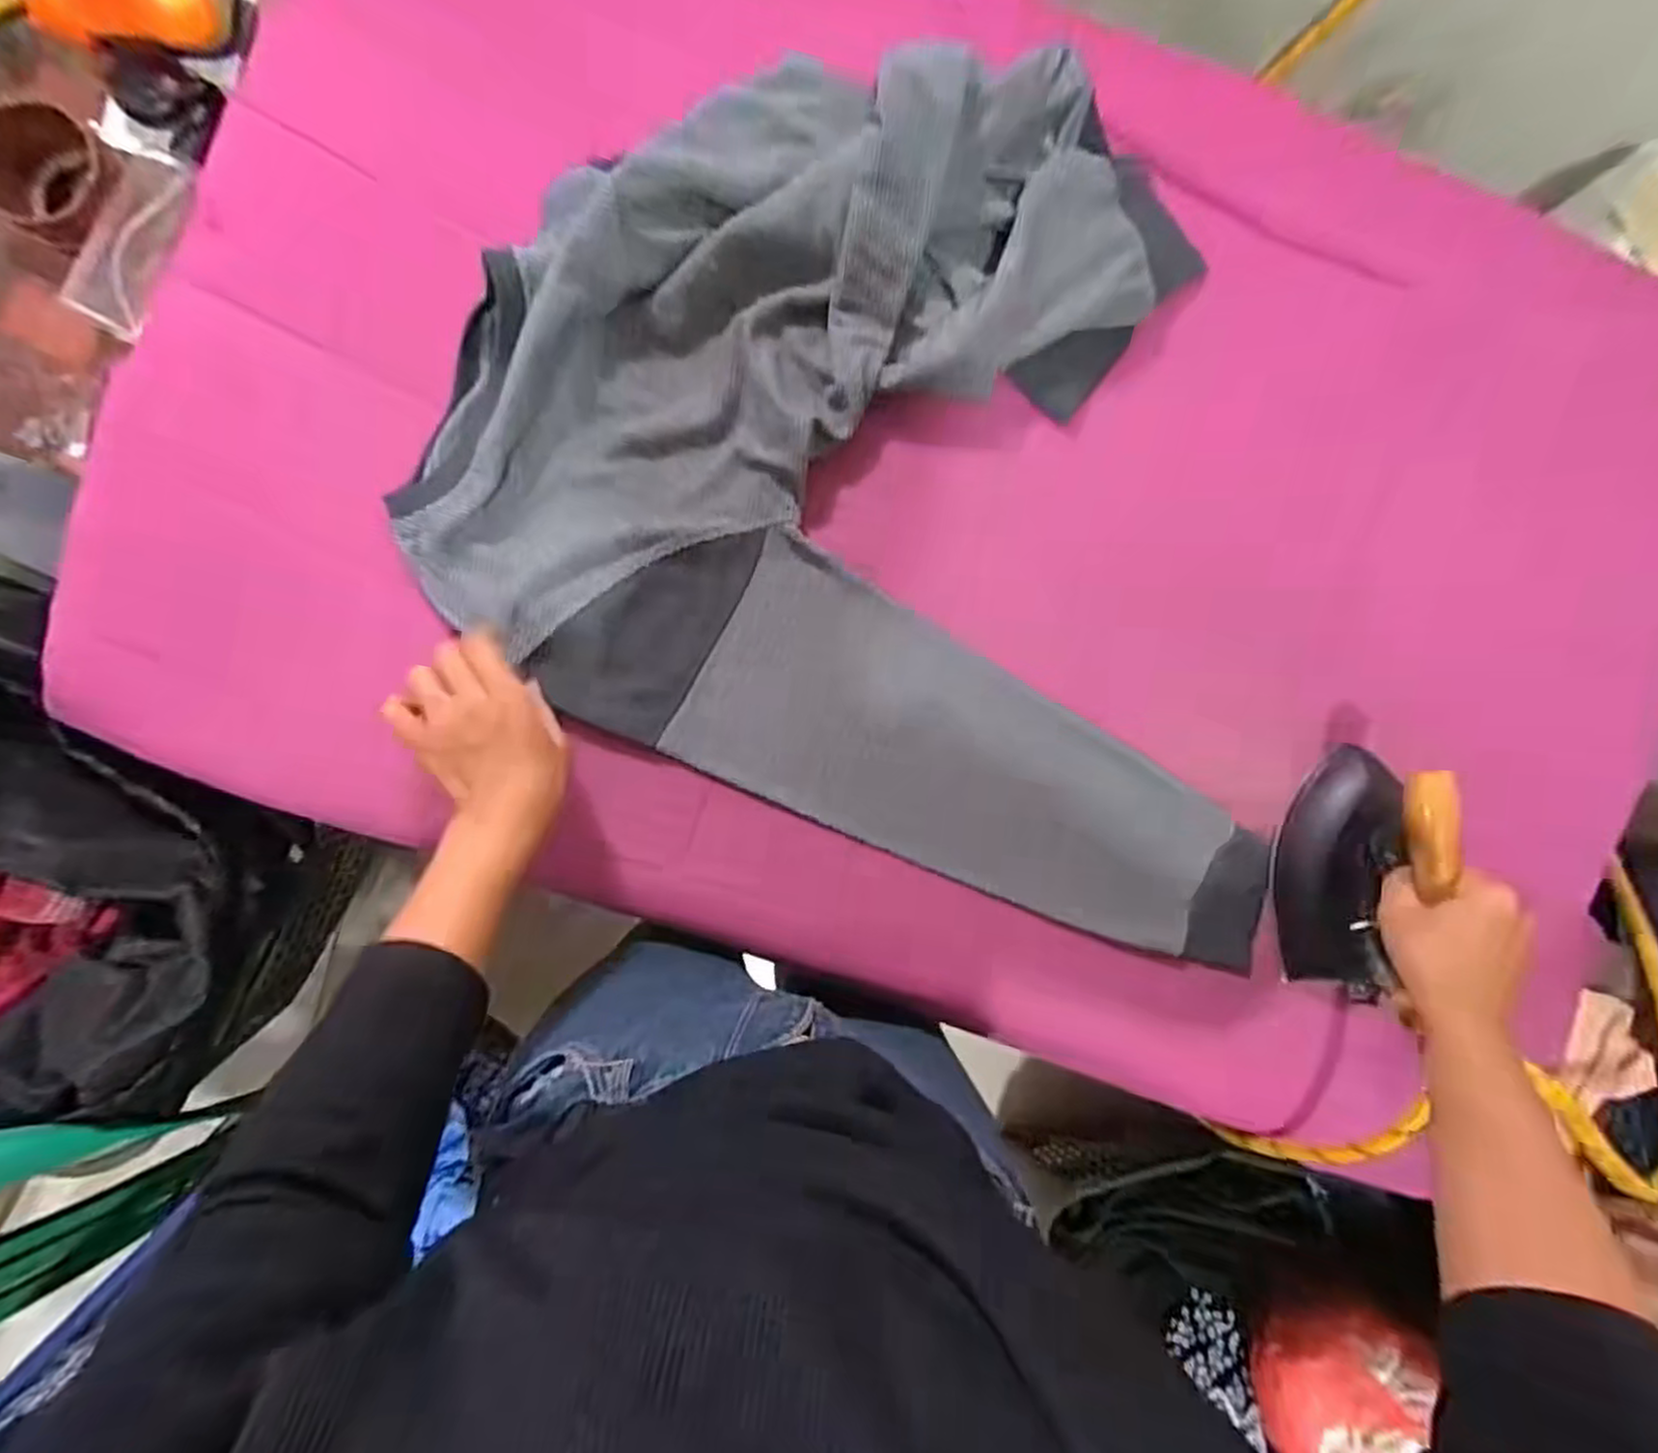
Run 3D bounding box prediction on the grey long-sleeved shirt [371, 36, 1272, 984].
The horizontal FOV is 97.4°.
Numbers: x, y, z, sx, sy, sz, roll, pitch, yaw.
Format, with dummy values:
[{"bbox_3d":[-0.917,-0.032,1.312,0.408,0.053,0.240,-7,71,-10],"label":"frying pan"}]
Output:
[{"bbox_3d":[0.090,-0.172,0.546,0.712,0.164,0.506,22,83,-3],"label":"grey long-sleeved shirt"}]

